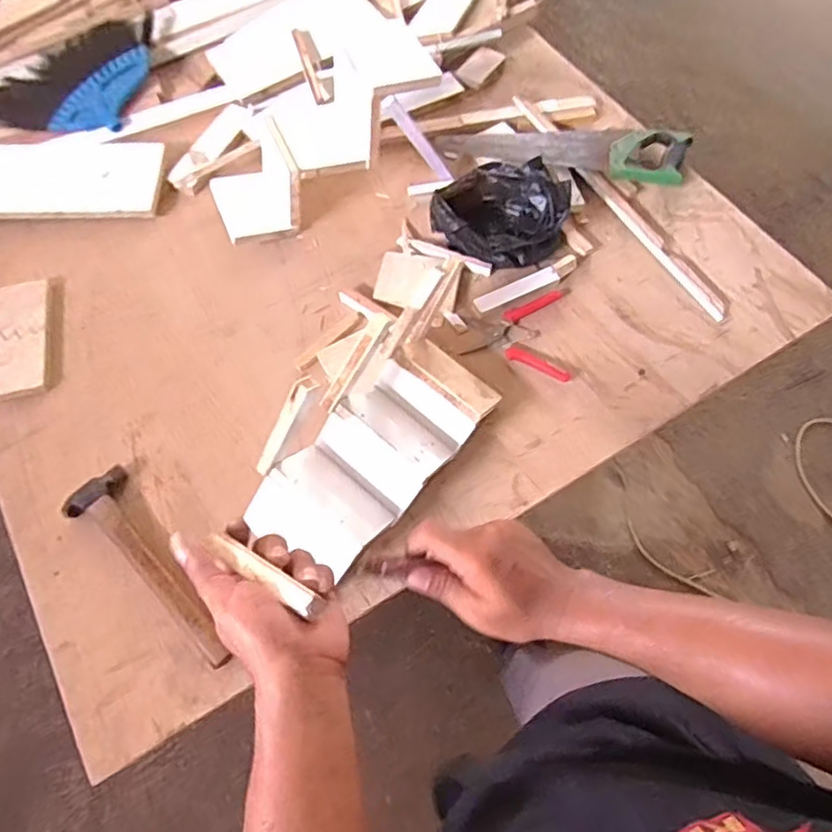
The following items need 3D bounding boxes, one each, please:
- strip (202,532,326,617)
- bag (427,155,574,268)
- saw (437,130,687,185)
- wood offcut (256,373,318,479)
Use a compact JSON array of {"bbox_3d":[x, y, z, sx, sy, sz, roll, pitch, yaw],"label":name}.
[{"bbox_3d":[-0.112,0.110,0.435,0.103,0.013,0.012,24,69,26],"label":"strip"},{"bbox_3d":[0.133,-0.327,0.964,0.205,0.095,0.145,28,71,10],"label":"bag"},{"bbox_3d":[0.261,-0.479,1.068,0.440,0.037,0.122,8,69,3],"label":"saw"},{"bbox_3d":[-0.154,0.015,0.714,0.017,0.029,0.146,40,118,14],"label":"wood offcut"}]

